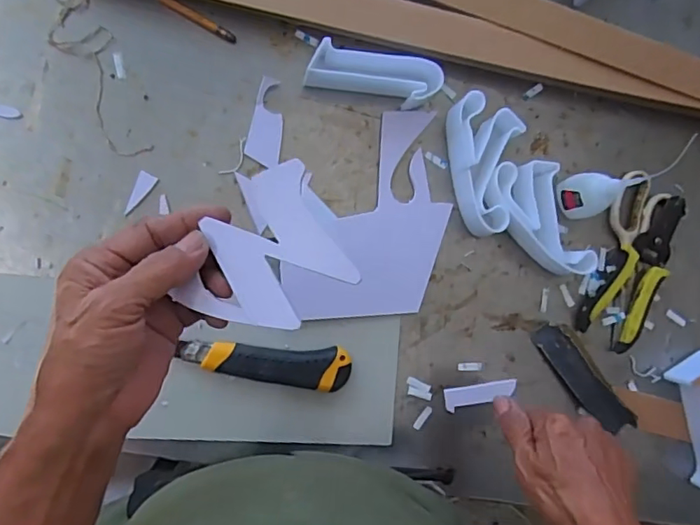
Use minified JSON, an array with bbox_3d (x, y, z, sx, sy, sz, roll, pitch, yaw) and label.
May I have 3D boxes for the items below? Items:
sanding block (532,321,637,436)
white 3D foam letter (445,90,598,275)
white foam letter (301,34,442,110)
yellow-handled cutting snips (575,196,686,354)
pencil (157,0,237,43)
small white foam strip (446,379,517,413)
[{"bbox_3d":[0.240,0.120,0.564,0.034,0.027,0.129,-38,94,-9],"label":"sanding block"},{"bbox_3d":[0.165,-0.067,0.556,0.098,0.041,0.209,-45,95,-9],"label":"white 3D foam letter"},{"bbox_3d":[0.025,-0.185,0.537,0.127,0.039,0.042,13,85,-9],"label":"white foam letter"},{"bbox_3d":[0.312,0.011,0.586,0.065,0.025,0.169,34,82,-6],"label":"yellow-handled cutting snips"},{"bbox_3d":[-0.150,-0.237,0.528,0.086,0.004,0.010,26,83,-7],"label":"pencil"},{"bbox_3d":[0.133,0.135,0.556,0.075,0.005,0.022,-8,74,-4],"label":"small white foam strip"}]

